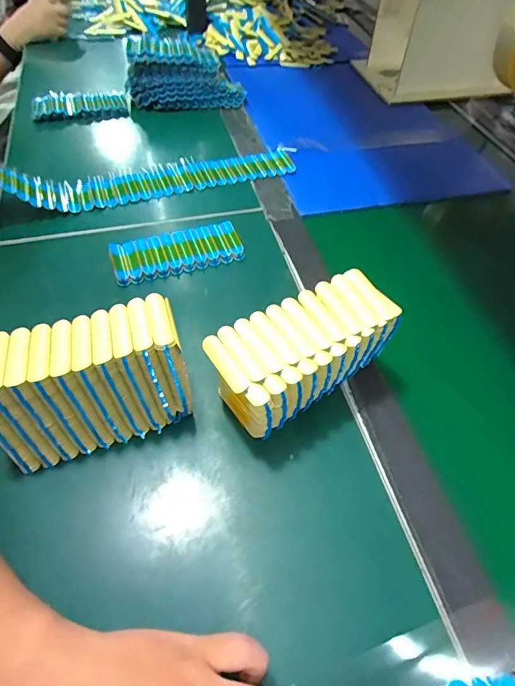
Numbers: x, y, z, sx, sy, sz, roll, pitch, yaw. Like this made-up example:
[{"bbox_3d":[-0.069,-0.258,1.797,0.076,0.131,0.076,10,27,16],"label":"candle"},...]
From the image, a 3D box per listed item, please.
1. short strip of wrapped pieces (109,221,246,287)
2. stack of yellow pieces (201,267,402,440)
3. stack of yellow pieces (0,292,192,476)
[{"bbox_3d":[-0.097,-0.112,0.529,0.152,0.023,0.067,-14,54,-14],"label":"short strip of wrapped pieces"},{"bbox_3d":[0.038,0.011,0.388,0.153,0.093,0.084,-26,58,-22],"label":"stack of yellow pieces"},{"bbox_3d":[-0.141,0.034,0.367,0.158,0.107,0.086,-12,54,-13],"label":"stack of yellow pieces"}]

